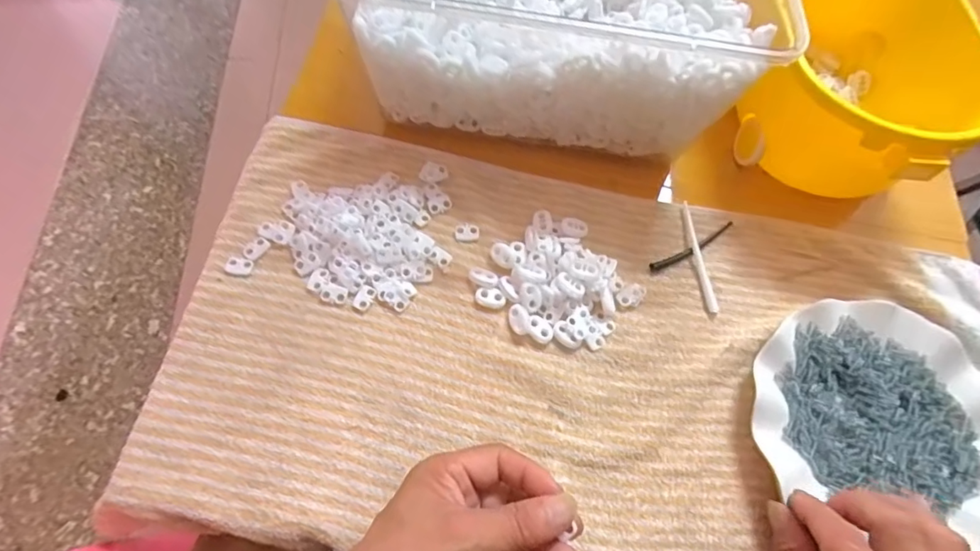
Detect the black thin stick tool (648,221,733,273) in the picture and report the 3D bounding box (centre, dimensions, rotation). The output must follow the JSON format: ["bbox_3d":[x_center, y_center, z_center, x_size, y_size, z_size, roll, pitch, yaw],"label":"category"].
[{"bbox_3d":[0.163,-0.023,0.409,0.085,0.005,0.009,-26,70,-16],"label":"black thin stick tool"}]

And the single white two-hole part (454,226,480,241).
[{"bbox_3d":[-0.018,-0.033,0.394,0.019,0.004,0.014,0,65,-6],"label":"single white two-hole part"}]

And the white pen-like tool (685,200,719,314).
[{"bbox_3d":[0.163,-0.017,0.402,0.009,0.008,0.094,-3,65,-7],"label":"white pen-like tool"}]

